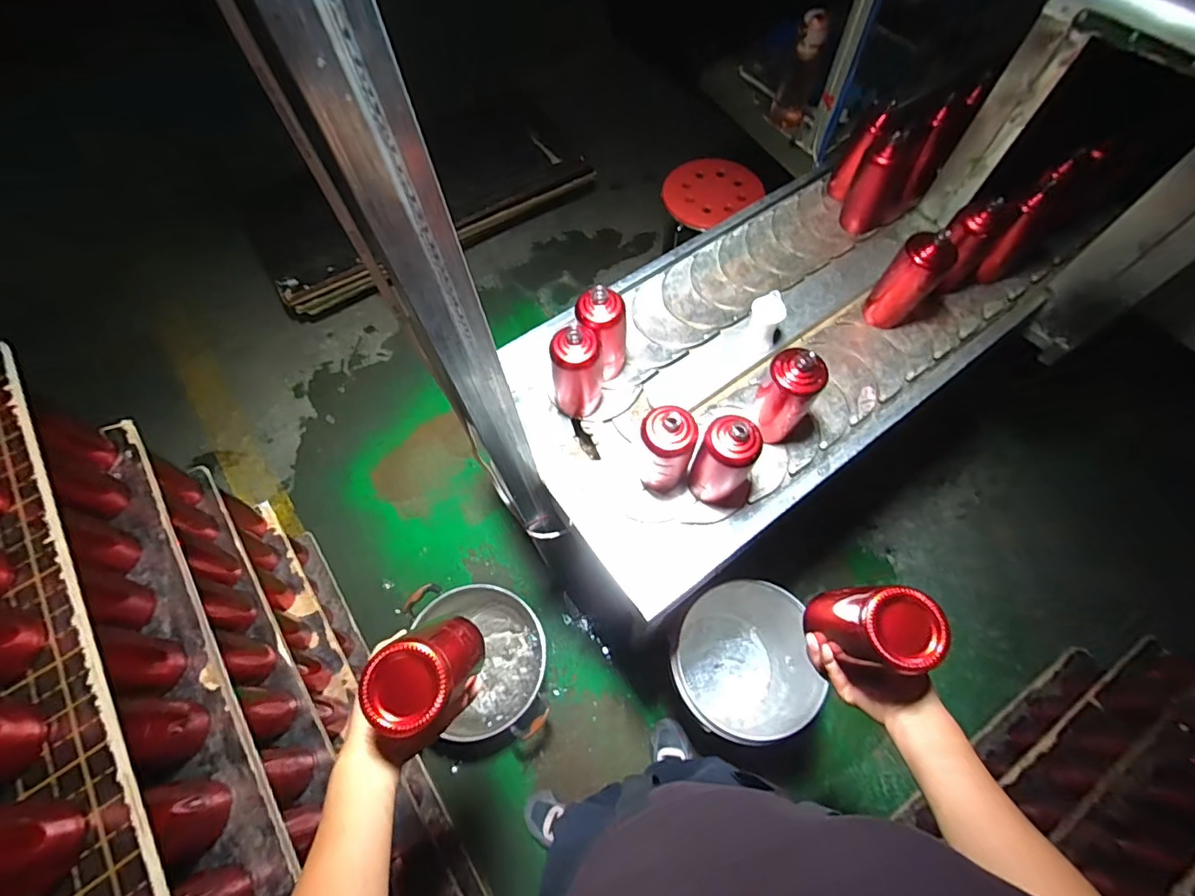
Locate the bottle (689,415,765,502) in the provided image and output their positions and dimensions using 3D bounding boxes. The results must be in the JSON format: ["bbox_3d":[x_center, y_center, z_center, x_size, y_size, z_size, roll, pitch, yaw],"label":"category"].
[{"bbox_3d":[0.190,0.022,0.779,0.088,0.186,0.082,0,66,0],"label":"bottle"}]

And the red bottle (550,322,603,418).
[{"bbox_3d":[-0.032,-0.121,0.848,0.079,0.184,0.068,-4,66,-1],"label":"red bottle"}]

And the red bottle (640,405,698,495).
[{"bbox_3d":[0.102,0.012,0.788,0.076,0.182,0.070,10,66,5],"label":"red bottle"}]

